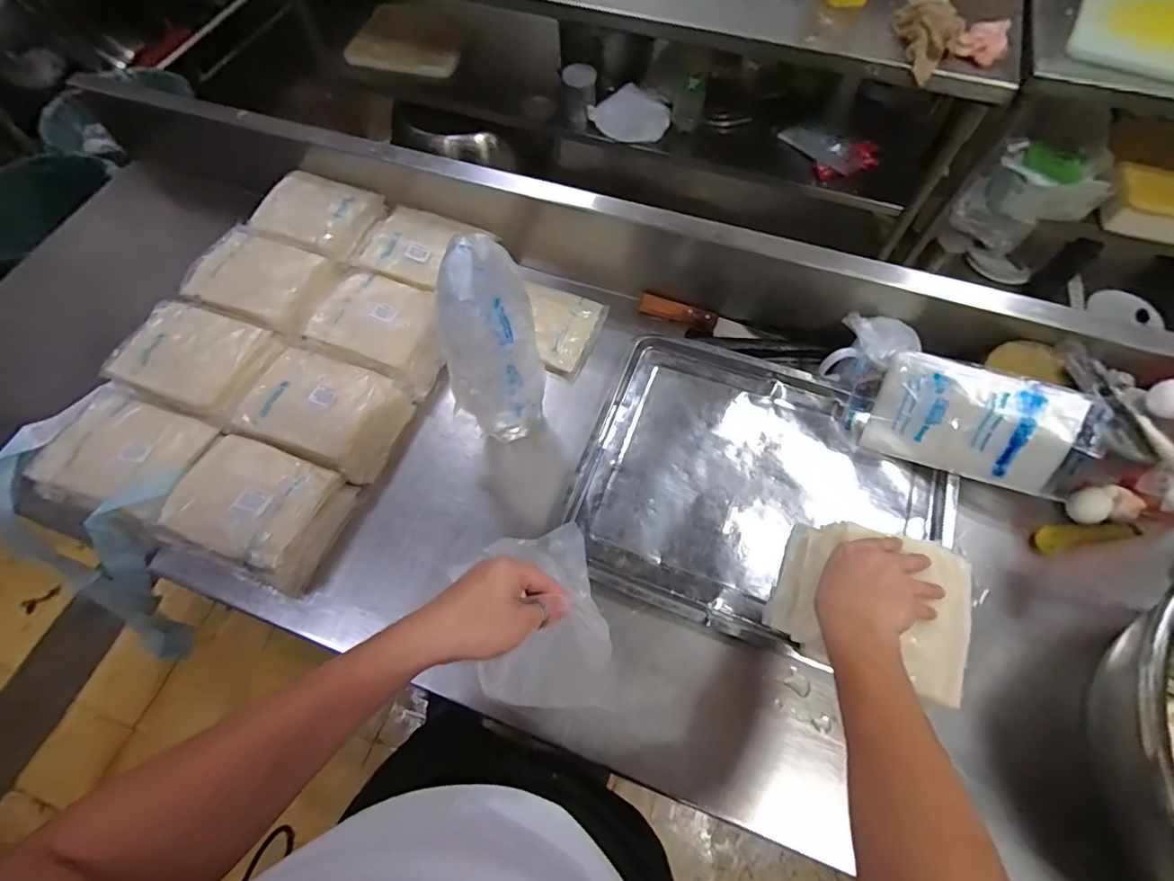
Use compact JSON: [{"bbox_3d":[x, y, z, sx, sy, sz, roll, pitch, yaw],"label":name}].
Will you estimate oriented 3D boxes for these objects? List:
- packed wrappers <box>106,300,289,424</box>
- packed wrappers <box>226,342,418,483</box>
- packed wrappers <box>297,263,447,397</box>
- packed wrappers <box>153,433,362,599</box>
[{"bbox_3d":[-0.558,-0.108,0.746,0.206,0.066,0.150,18,66,10],"label":"packed wrappers"},{"bbox_3d":[-0.366,-0.042,0.718,0.191,0.063,0.142,21,66,11],"label":"packed wrappers"},{"bbox_3d":[-0.316,-0.168,0.781,0.205,0.057,0.149,24,67,12],"label":"packed wrappers"},{"bbox_3d":[-0.424,0.085,0.655,0.193,0.069,0.148,19,66,10],"label":"packed wrappers"}]

